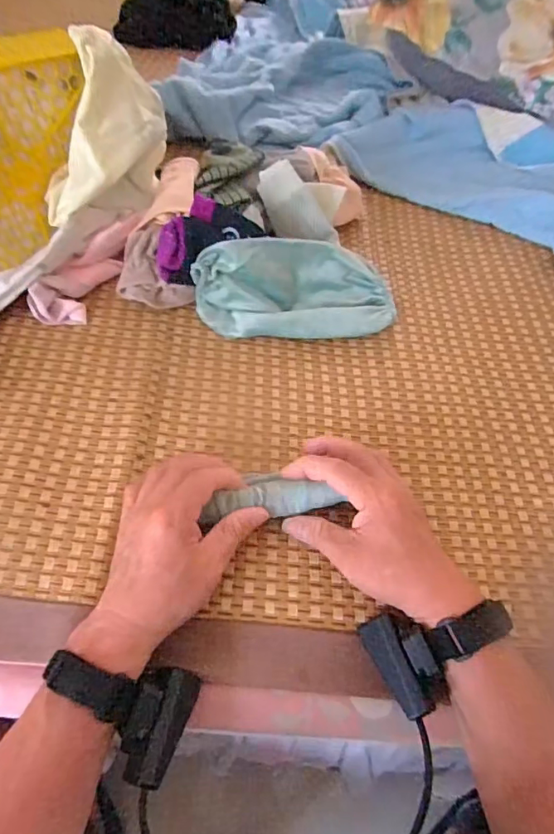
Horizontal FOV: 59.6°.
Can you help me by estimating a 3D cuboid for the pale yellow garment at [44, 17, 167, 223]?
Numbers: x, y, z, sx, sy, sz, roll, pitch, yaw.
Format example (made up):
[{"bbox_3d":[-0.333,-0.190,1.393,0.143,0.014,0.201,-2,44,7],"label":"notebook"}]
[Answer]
[{"bbox_3d":[-0.182,-0.305,0.525,0.059,0.160,0.181,25,57,13],"label":"pale yellow garment"}]

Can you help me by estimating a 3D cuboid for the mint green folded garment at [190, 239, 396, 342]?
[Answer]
[{"bbox_3d":[0.024,-0.155,0.559,0.233,0.074,0.107,-4,56,-7],"label":"mint green folded garment"}]

